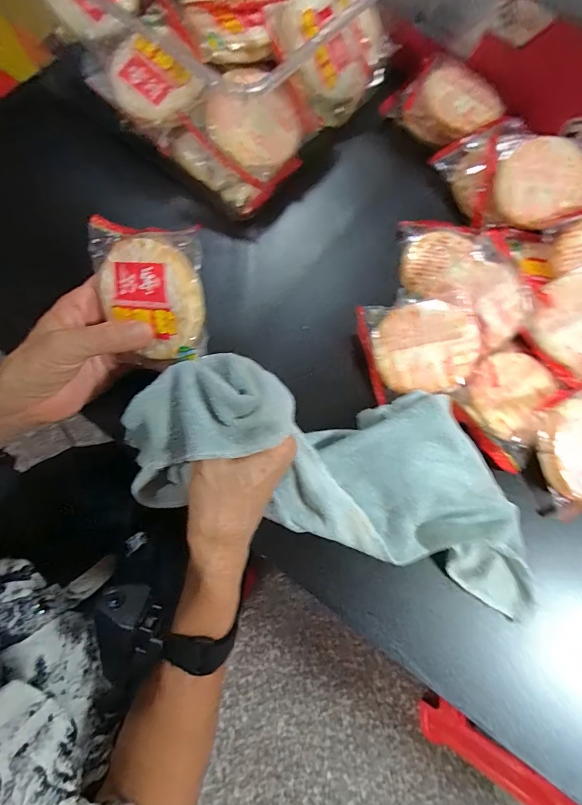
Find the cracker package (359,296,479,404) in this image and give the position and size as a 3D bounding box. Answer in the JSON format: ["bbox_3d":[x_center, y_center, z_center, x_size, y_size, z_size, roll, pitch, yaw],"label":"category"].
[{"bbox_3d":[0.108,-0.044,0.343,0.093,0.015,0.080,-6,92,8],"label":"cracker package"}]

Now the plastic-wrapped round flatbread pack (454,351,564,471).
[{"bbox_3d":[0.187,-0.001,0.346,0.077,0.025,0.089,43,76,6],"label":"plastic-wrapped round flatbread pack"}]

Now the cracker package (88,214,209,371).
[{"bbox_3d":[-0.094,-0.068,0.268,0.078,0.013,0.093,6,110,18],"label":"cracker package"}]

